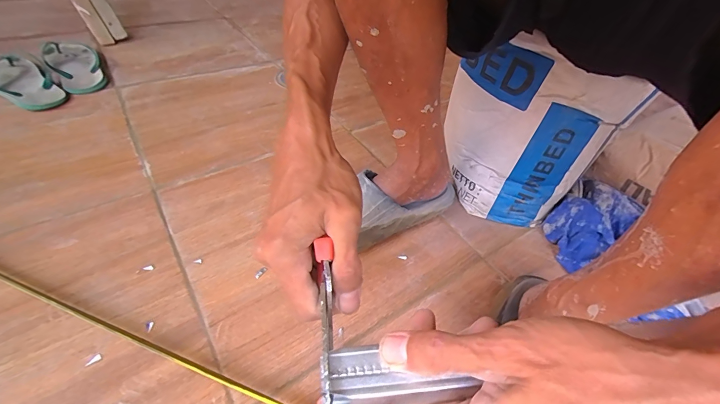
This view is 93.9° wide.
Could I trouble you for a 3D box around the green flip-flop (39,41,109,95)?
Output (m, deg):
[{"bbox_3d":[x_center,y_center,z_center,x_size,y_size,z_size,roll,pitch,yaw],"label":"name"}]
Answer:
[{"bbox_3d":[-0.683,-0.329,0.809,0.102,0.036,0.260,-30,56,-32],"label":"green flip-flop"}]

